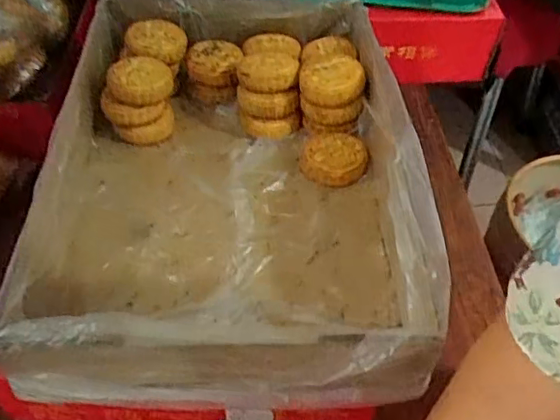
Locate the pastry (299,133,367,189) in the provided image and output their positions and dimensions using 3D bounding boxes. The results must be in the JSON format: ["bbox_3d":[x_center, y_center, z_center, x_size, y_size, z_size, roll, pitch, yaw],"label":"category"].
[{"bbox_3d":[0.056,-0.052,0.609,0.069,0.019,0.062,-15,50,-15],"label":"pastry"}]

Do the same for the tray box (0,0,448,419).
[{"bbox_3d":[-0.043,-0.042,0.561,0.324,0.097,0.444,2,48,-1],"label":"tray box"}]

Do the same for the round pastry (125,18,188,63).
[{"bbox_3d":[-0.133,-0.185,0.647,0.063,0.016,0.063,-5,72,-17],"label":"round pastry"}]

